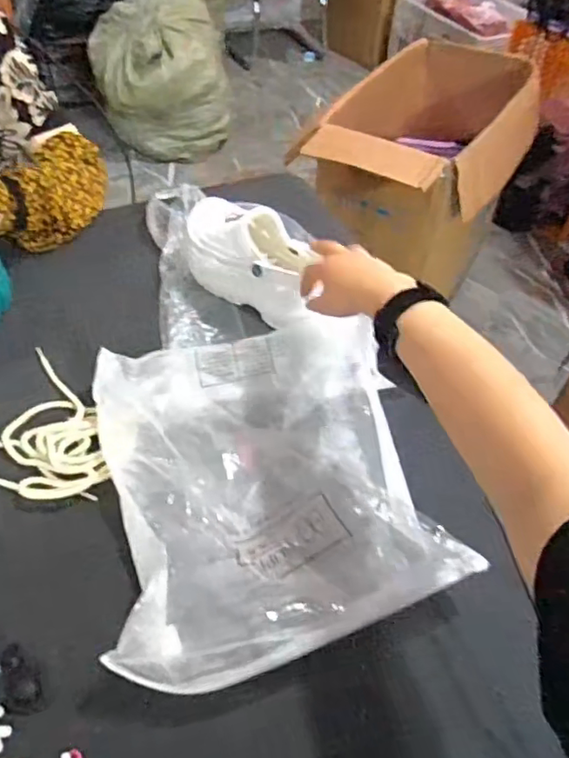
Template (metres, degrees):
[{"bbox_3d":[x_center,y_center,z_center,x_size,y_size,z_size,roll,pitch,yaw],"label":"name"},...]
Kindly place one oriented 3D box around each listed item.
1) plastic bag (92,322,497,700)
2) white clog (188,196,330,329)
[{"bbox_3d":[-0.019,0.087,0.566,0.295,0.050,0.341,-9,50,-11],"label":"plastic bag"},{"bbox_3d":[-0.035,-0.154,0.722,0.212,0.103,0.086,32,55,22],"label":"white clog"}]

